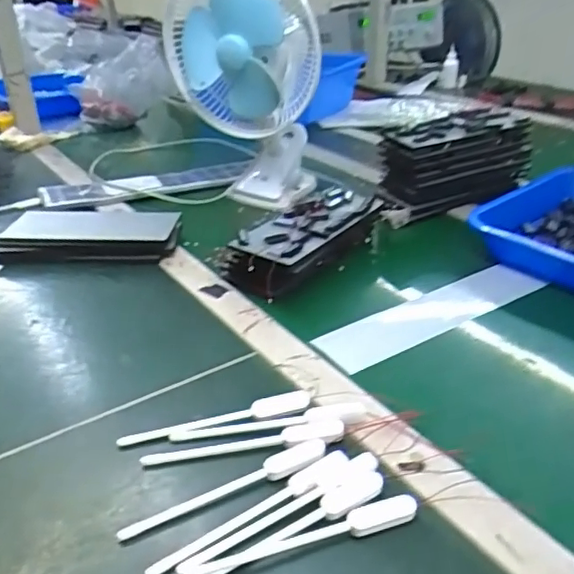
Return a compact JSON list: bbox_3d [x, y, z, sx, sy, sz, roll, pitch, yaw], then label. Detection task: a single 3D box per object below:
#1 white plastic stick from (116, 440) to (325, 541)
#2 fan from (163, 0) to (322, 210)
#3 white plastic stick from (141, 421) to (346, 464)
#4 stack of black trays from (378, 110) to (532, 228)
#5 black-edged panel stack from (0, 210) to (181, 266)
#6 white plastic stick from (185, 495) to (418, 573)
[{"bbox_3d":[-0.039,0.131,0.387,0.144,0.006,0.020,-14,33,-21],"label":"white plastic stick"},{"bbox_3d":[-0.059,-0.270,0.793,0.184,0.305,0.133,-3,30,-3],"label":"fan"},{"bbox_3d":[-0.031,0.113,0.420,0.144,0.011,0.018,-6,31,-8],"label":"white plastic stick"},{"bbox_3d":[0.225,-0.167,0.794,0.223,0.105,0.076,-12,32,-18],"label":"stack of black trays"},{"bbox_3d":[-0.242,-0.066,0.725,0.212,0.037,0.108,-2,30,-2],"label":"black-edged panel stack"},{"bbox_3d":[0.011,0.151,0.357,0.143,0.009,0.016,-9,31,-12],"label":"white plastic stick"}]

